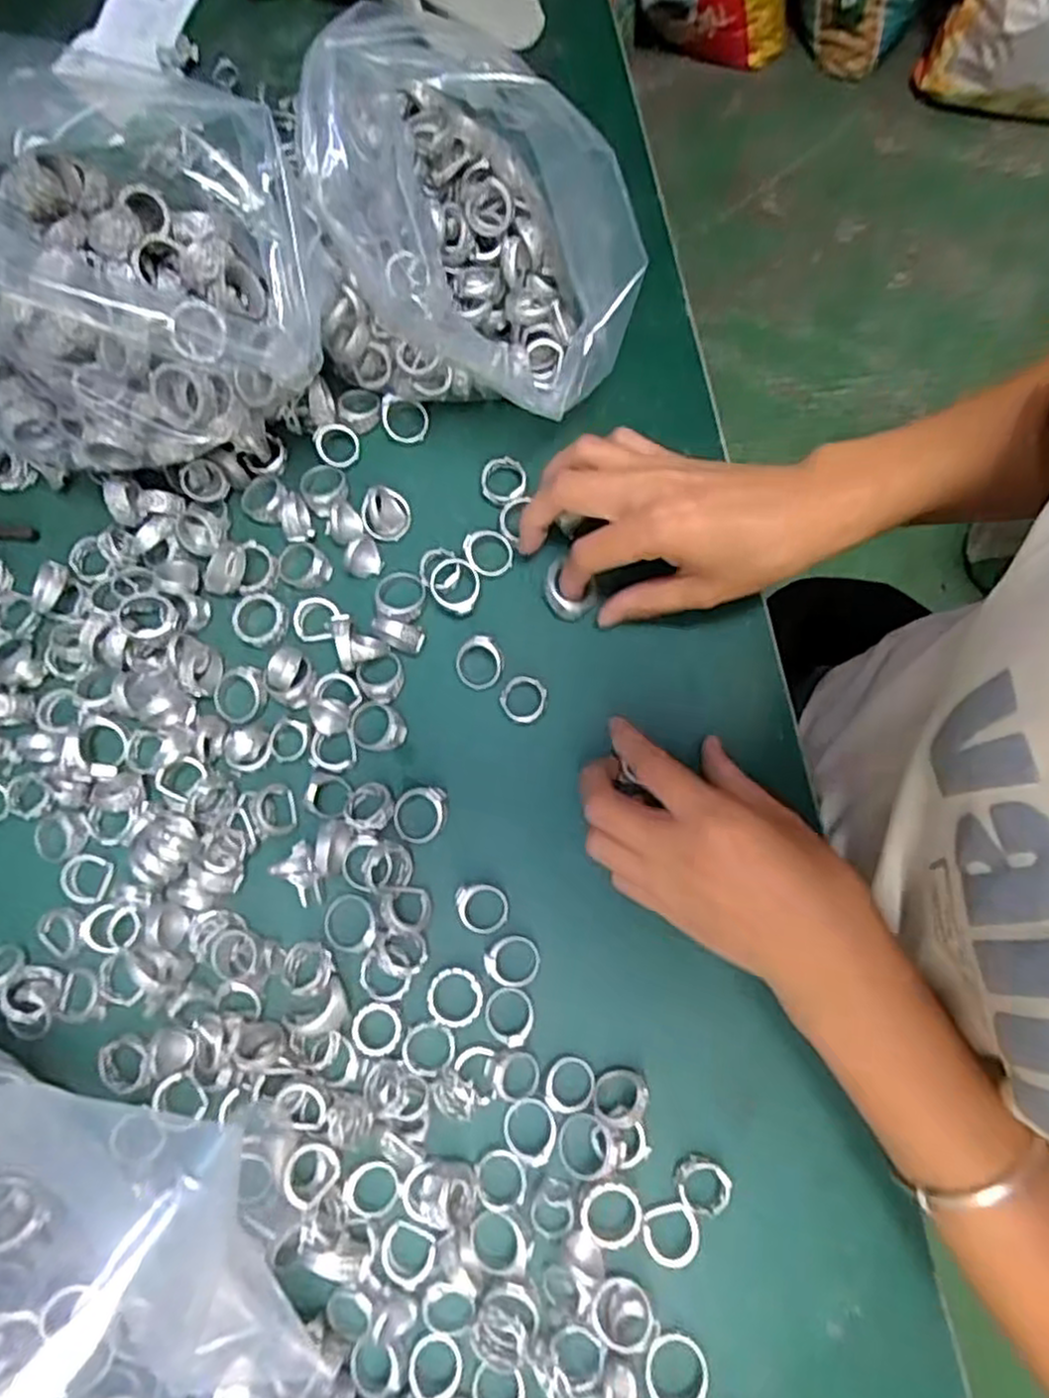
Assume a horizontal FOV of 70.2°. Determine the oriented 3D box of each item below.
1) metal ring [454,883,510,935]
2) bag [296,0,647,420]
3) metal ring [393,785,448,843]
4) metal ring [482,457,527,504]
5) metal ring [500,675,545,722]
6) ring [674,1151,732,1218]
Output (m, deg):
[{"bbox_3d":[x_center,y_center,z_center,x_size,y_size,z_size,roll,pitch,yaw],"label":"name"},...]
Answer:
[{"bbox_3d":[-0.019,0.098,0.348,0.023,0.009,0.023,0,76,0],"label":"metal ring"},{"bbox_3d":[-0.026,-0.230,0.355,0.168,0.153,0.121,16,78,5],"label":"bag"},{"bbox_3d":[-0.049,0.055,0.357,0.028,0.008,0.024,-24,77,-6],"label":"metal ring"},{"bbox_3d":[-0.011,-0.116,0.396,0.024,0.006,0.025,-1,80,6],"label":"metal ring"},{"bbox_3d":[-0.001,0.001,0.372,0.021,0.009,0.022,0,76,0],"label":"metal ring"},{"bbox_3d":[0.077,0.210,0.321,0.023,0.009,0.021,0,76,0],"label":"ring"}]

